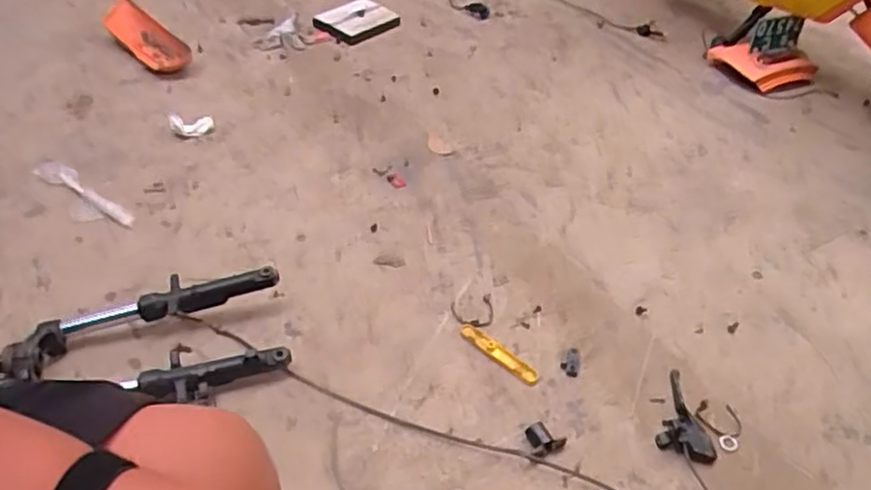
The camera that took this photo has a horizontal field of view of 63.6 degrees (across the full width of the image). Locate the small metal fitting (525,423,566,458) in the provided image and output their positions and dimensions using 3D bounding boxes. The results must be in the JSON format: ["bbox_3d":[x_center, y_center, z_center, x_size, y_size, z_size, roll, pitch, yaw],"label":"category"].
[{"bbox_3d":[0.163,0.286,1.031,0.051,0.023,0.047,3,44,-3],"label":"small metal fitting"}]

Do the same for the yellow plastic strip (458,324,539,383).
[{"bbox_3d":[0.104,0.181,1.170,0.157,0.005,0.030,35,51,26],"label":"yellow plastic strip"}]

